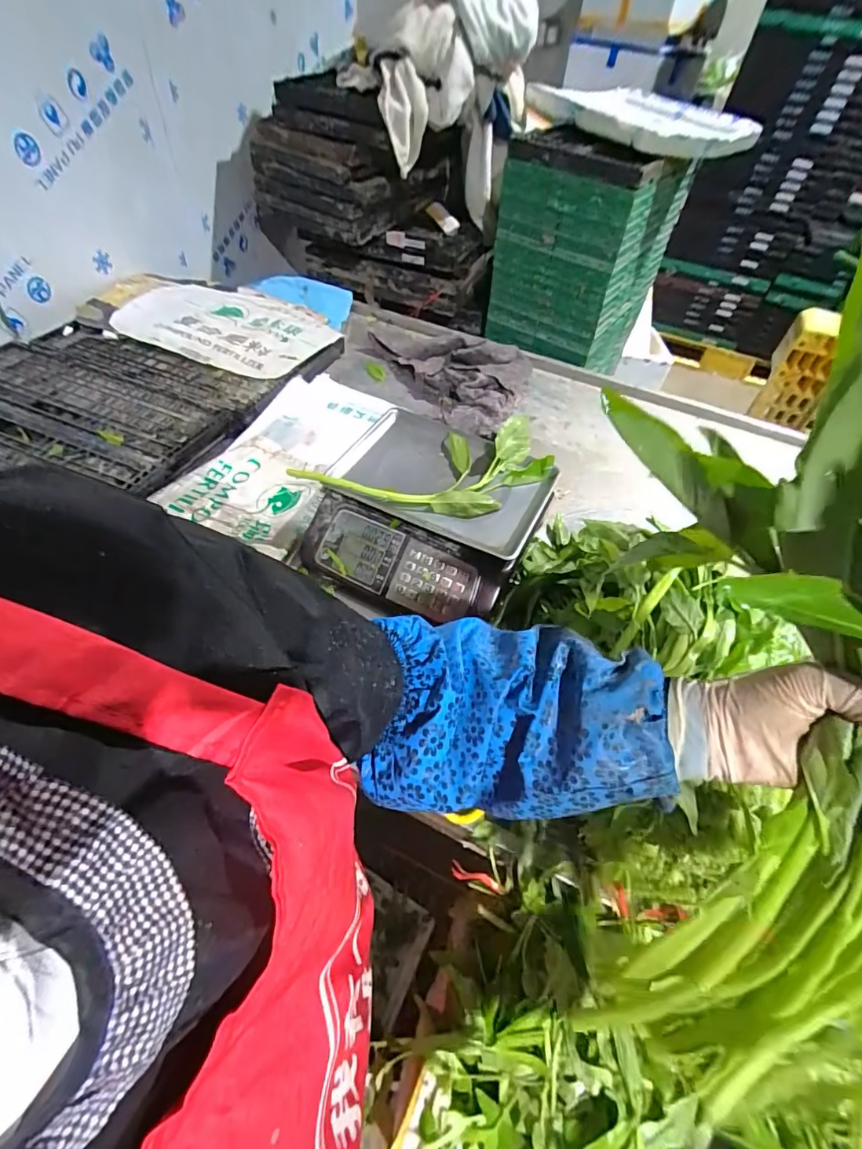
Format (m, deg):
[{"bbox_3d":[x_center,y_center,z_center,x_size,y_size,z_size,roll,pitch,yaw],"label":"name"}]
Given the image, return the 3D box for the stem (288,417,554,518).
[{"bbox_3d":[0.005,-0.164,0.786,0.405,0.059,0.183,-18,55,-18],"label":"stem"}]

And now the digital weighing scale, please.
[{"bbox_3d":[-0.006,-0.102,0.815,0.343,0.112,0.343,24,53,14],"label":"digital weighing scale"}]

